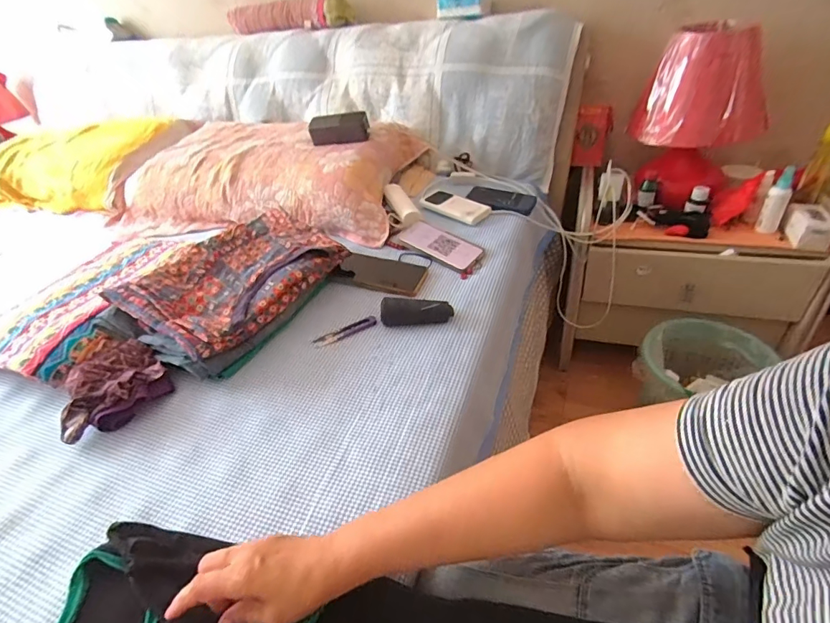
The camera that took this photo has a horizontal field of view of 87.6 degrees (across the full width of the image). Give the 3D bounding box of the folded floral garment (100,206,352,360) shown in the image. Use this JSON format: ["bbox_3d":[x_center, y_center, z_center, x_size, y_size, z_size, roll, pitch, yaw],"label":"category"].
[{"bbox_3d":[-0.285,-0.059,0.703,0.199,0.077,0.305,19,46,29],"label":"folded floral garment"}]

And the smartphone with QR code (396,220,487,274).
[{"bbox_3d":[0.049,-0.131,0.834,0.166,0.012,0.087,28,55,24],"label":"smartphone with QR code"}]

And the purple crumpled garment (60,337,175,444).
[{"bbox_3d":[-0.413,0.095,0.596,0.120,0.039,0.143,-23,42,-19],"label":"purple crumpled garment"}]

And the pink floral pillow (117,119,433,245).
[{"bbox_3d":[-0.362,-0.327,1.038,0.686,0.138,0.345,5,41,14],"label":"pink floral pillow"}]

